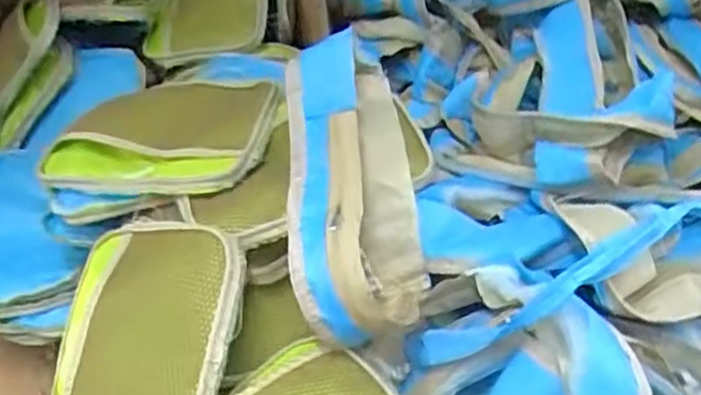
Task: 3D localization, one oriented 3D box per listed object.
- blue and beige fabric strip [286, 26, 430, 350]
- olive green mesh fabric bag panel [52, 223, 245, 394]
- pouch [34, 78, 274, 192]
[{"bbox_3d":[-0.001,-0.015,0.528,0.085,0.073,0.229,-5,60,0],"label":"blue and beige fabric strip"},{"bbox_3d":[-0.140,0.105,0.498,0.127,0.021,0.187,-4,64,25],"label":"olive green mesh fabric bag panel"},{"bbox_3d":[-0.152,-0.047,0.616,0.189,0.060,0.132,2,27,13],"label":"pouch"}]

